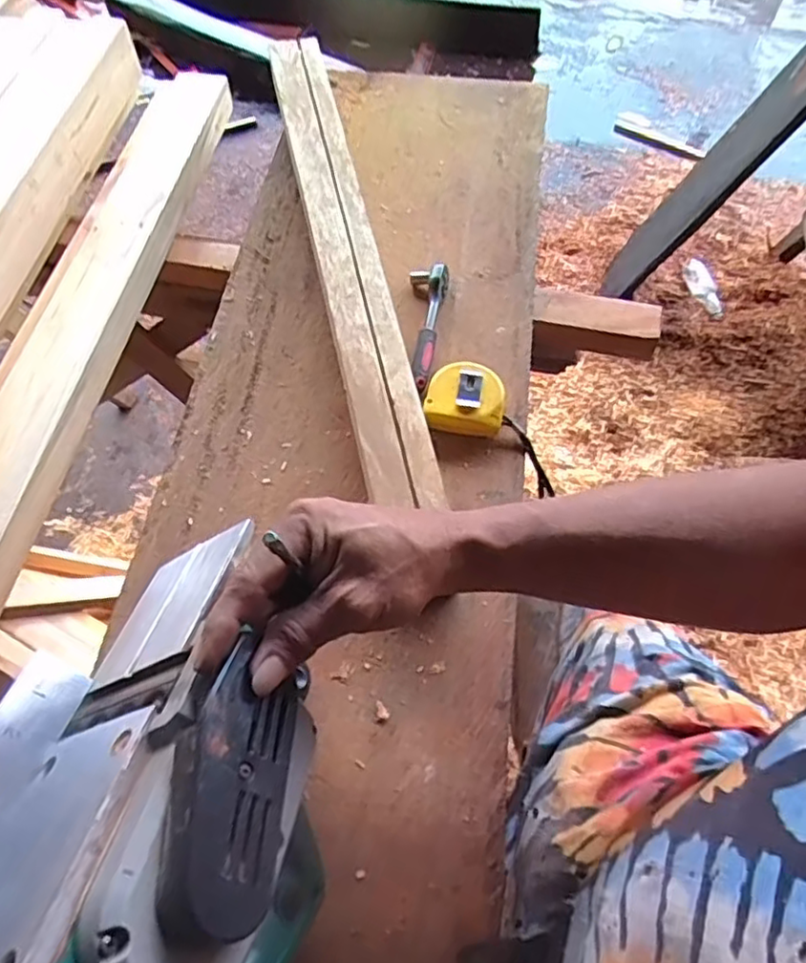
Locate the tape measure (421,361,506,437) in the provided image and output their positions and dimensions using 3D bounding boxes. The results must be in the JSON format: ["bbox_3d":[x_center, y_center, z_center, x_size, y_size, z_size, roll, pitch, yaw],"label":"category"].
[{"bbox_3d":[0.056,-0.077,0.567,0.068,0.025,0.065,9,60,4],"label":"tape measure"}]

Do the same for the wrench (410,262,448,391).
[{"bbox_3d":[0.024,-0.150,0.607,0.036,0.029,0.149,3,60,1],"label":"wrench"}]

